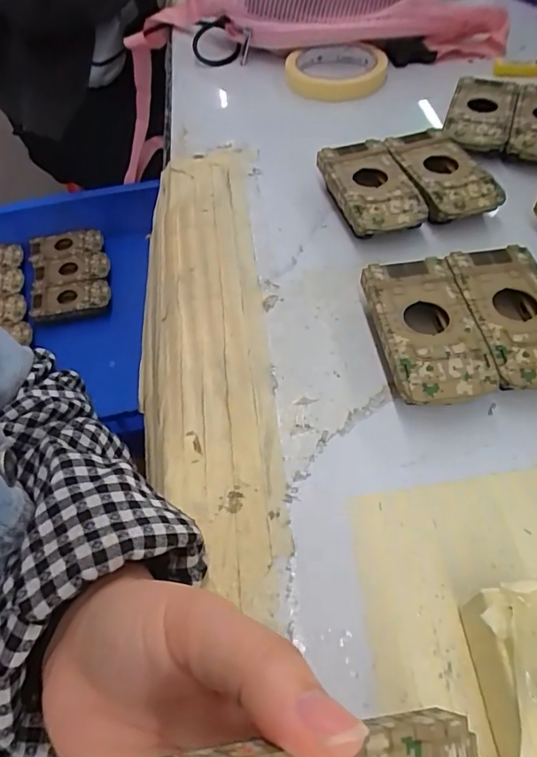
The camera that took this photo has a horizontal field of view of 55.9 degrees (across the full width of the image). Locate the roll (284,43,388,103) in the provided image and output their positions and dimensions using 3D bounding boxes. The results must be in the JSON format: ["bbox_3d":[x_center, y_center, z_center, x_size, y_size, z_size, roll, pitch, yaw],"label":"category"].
[{"bbox_3d":[0.067,-0.303,0.500,0.095,0.027,0.103,-1,53,2],"label":"roll"}]

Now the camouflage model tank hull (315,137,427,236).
[{"bbox_3d":[0.072,-0.134,0.365,0.049,0.027,0.091,-14,54,-8],"label":"camouflage model tank hull"}]

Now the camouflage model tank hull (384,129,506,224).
[{"bbox_3d":[0.124,-0.143,0.371,0.050,0.029,0.091,-15,54,-8],"label":"camouflage model tank hull"}]

